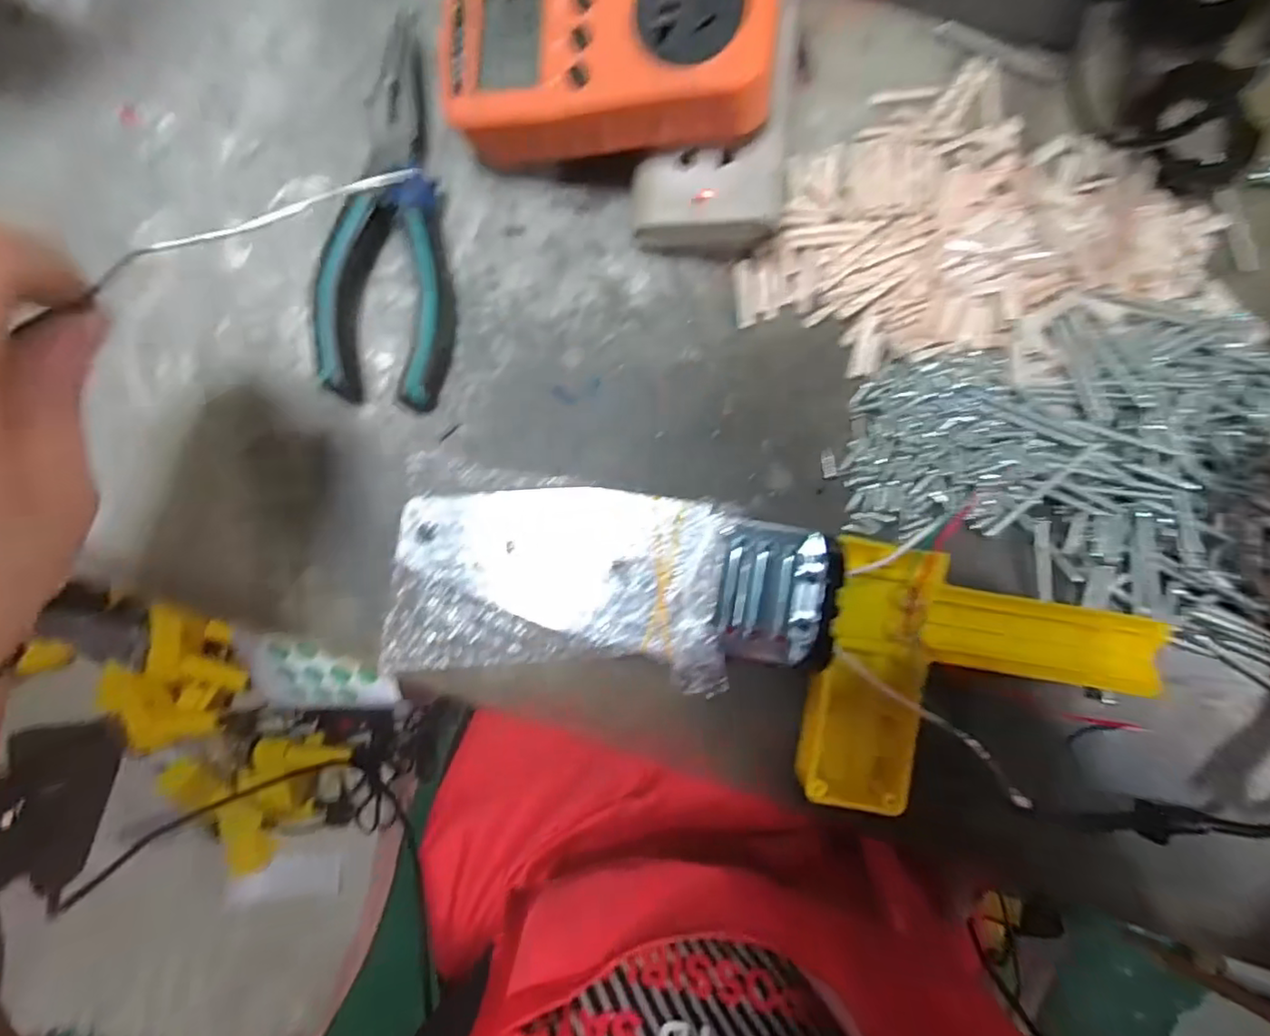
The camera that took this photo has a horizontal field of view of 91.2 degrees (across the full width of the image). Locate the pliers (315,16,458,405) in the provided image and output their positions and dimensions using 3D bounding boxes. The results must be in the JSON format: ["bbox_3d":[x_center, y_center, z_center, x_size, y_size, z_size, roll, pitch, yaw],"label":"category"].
[{"bbox_3d":[-0.108,-0.126,0.267,0.052,0.018,0.154,-1,93,-4],"label":"pliers"}]

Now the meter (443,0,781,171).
[{"bbox_3d":[-0.010,-0.178,0.236,0.127,0.028,0.071,3,98,15],"label":"meter"}]

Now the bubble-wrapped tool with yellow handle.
[{"bbox_3d":[0.056,0.058,0.271,0.321,0.047,0.111,10,92,-4],"label":"bubble-wrapped tool with yellow handle"}]

